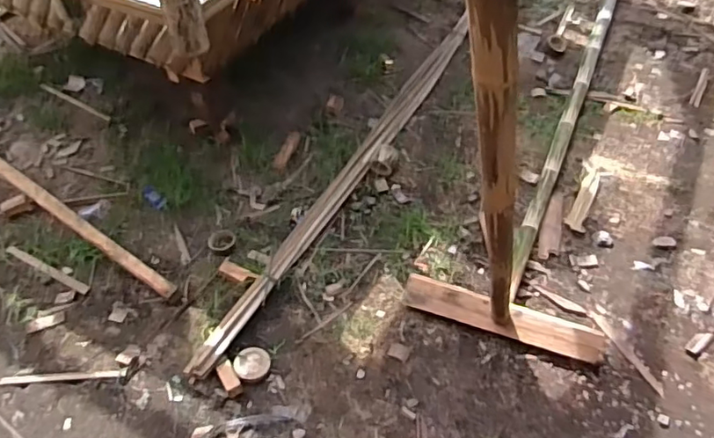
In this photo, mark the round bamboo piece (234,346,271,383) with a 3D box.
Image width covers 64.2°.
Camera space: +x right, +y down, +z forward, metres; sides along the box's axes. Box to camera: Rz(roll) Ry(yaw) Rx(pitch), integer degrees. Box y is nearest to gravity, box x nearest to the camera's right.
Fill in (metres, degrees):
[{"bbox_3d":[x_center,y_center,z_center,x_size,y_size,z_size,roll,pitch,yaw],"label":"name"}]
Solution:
[{"bbox_3d":[-0.310,0.431,1.691,0.102,0.023,0.118,-1,47,1],"label":"round bamboo piece"}]

